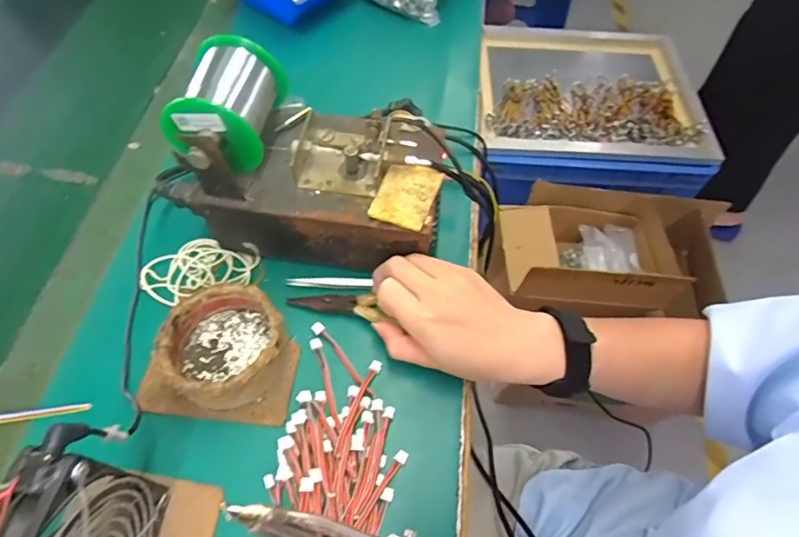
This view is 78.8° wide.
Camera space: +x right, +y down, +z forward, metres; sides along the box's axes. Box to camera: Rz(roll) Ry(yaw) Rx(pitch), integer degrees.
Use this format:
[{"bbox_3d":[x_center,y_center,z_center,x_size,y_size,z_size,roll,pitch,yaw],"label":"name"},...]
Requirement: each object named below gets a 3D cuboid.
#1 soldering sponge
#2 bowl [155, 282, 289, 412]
[{"bbox_3d":[0.006,-0.057,0.367,0.043,0.007,0.055,20,60,9],"label":"soldering sponge"},{"bbox_3d":[-0.127,0.056,0.355,0.082,0.043,0.081,1,59,-2],"label":"bowl"}]

